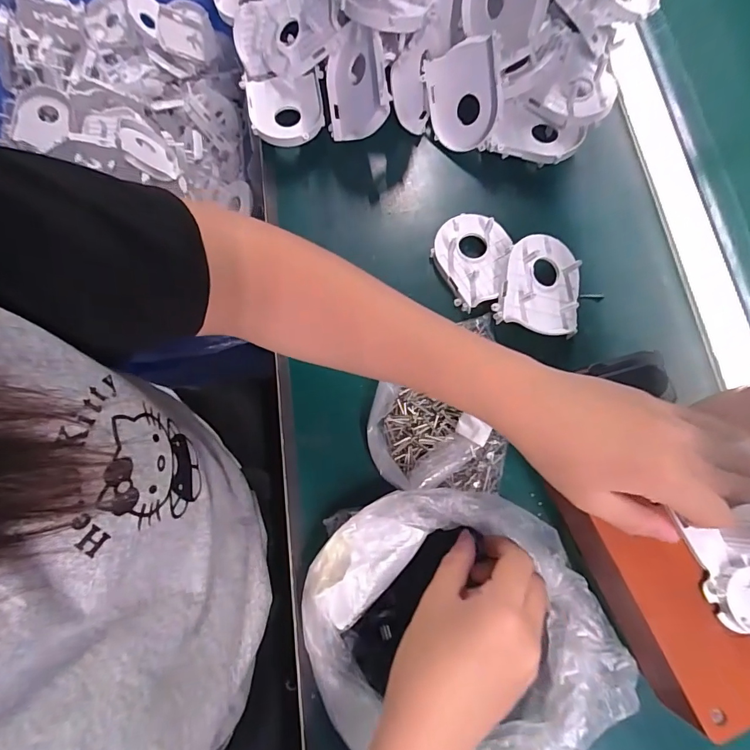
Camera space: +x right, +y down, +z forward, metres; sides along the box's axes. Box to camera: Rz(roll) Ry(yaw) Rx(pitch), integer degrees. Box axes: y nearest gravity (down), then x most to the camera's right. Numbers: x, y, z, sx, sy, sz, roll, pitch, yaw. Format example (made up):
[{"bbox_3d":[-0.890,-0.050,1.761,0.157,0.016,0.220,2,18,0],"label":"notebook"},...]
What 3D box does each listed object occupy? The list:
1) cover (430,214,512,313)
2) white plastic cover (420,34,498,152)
[{"bbox_3d":[0.079,-0.096,0.364,0.062,0.018,0.080,18,76,4],"label":"cover"},{"bbox_3d":[0.079,-0.244,0.383,0.018,0.067,0.081,-30,113,-45],"label":"white plastic cover"}]

